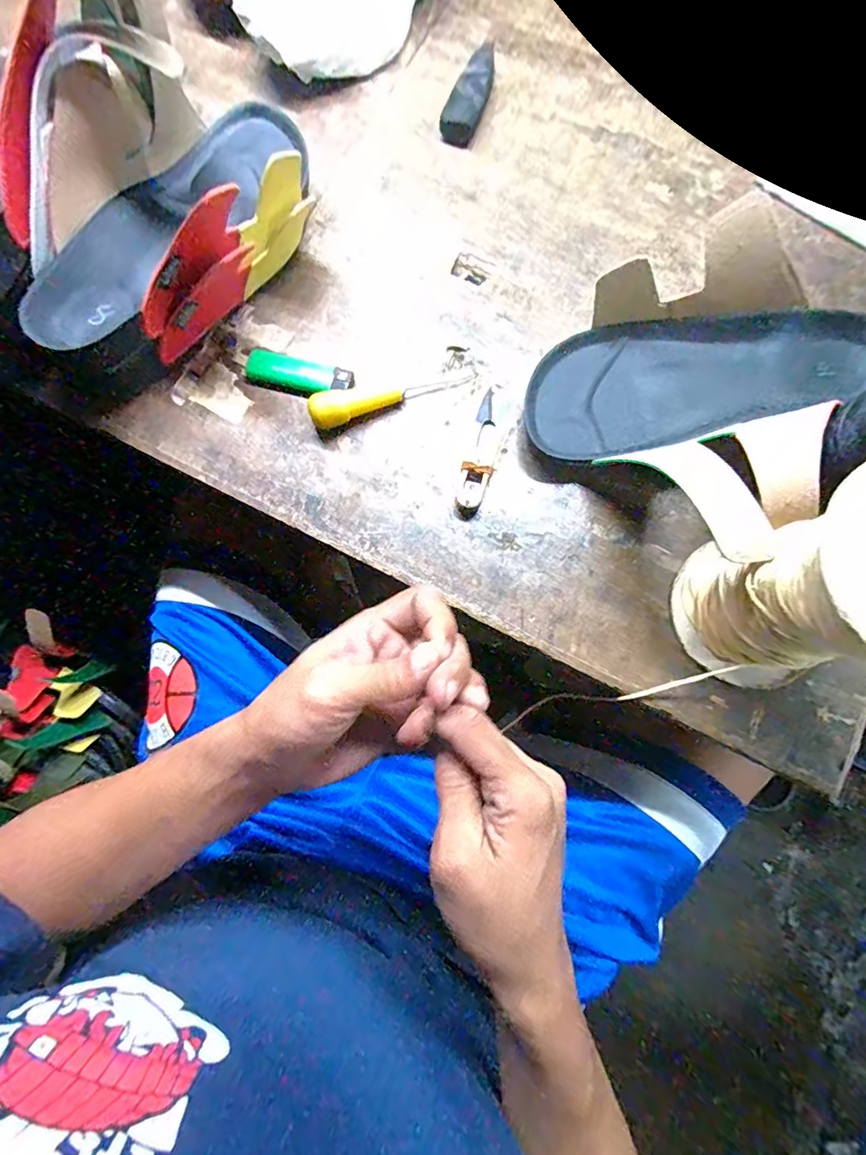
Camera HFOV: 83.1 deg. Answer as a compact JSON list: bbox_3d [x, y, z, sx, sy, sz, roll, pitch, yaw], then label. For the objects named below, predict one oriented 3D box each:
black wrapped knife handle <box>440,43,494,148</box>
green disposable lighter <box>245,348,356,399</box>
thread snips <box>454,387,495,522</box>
[{"bbox_3d":[0.034,-0.417,0.417,0.027,0.020,0.098,19,80,3],"label":"black wrapped knife handle"},{"bbox_3d":[-0.100,-0.154,0.372,0.079,0.012,0.027,14,80,2],"label":"green disposable lighter"},{"bbox_3d":[0.037,-0.092,0.362,0.022,0.010,0.103,16,80,3],"label":"thread snips"}]

